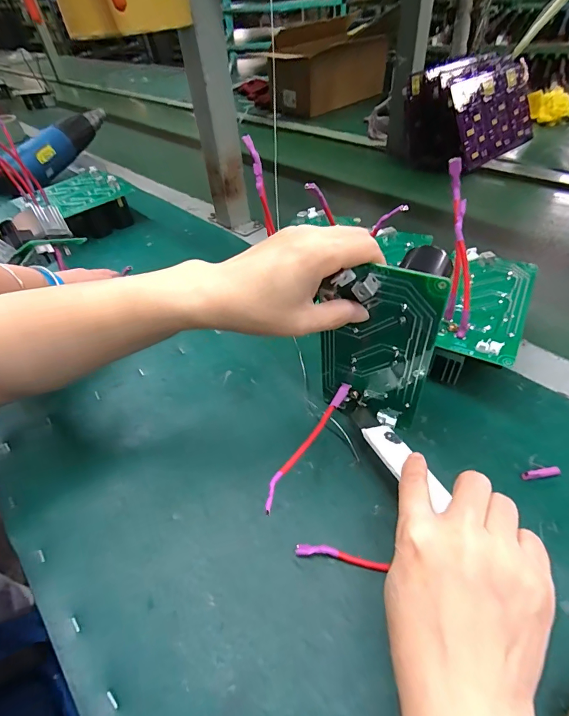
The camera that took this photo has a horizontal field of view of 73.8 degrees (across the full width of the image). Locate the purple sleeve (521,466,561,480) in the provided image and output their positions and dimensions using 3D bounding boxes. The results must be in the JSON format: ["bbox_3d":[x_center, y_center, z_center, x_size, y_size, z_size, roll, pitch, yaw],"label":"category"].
[{"bbox_3d":[0.189,0.085,0.279,0.027,0.007,0.007,-10,45,-3],"label":"purple sleeve"}]

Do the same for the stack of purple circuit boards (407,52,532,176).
[{"bbox_3d":[0.371,-0.485,0.741,0.245,0.136,0.158,-35,52,-26],"label":"stack of purple circuit boards"}]

